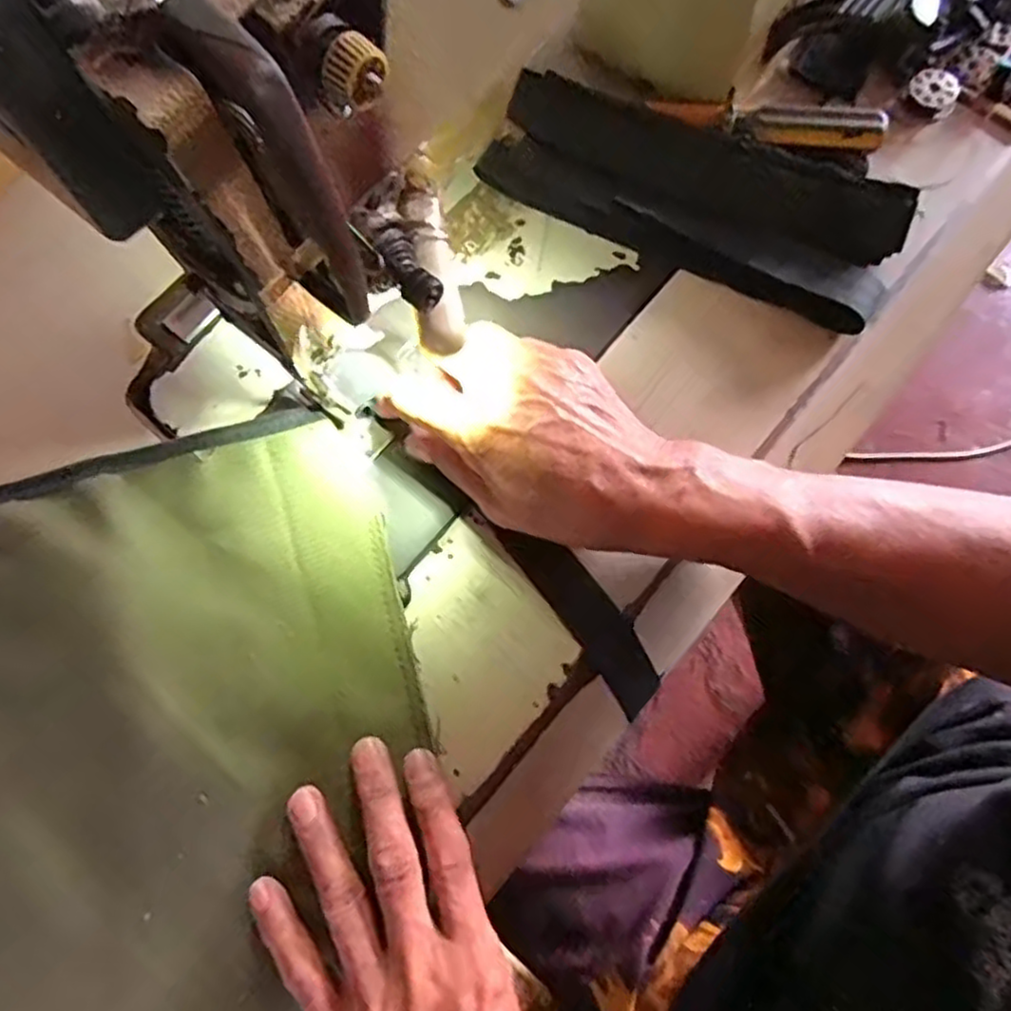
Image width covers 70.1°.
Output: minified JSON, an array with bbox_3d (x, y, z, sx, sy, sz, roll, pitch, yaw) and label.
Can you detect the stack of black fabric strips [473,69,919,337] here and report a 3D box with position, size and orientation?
[{"bbox_3d":[0.097,-0.170,0.383,0.217,0.029,0.079,28,76,7],"label":"stack of black fabric strips"}]

